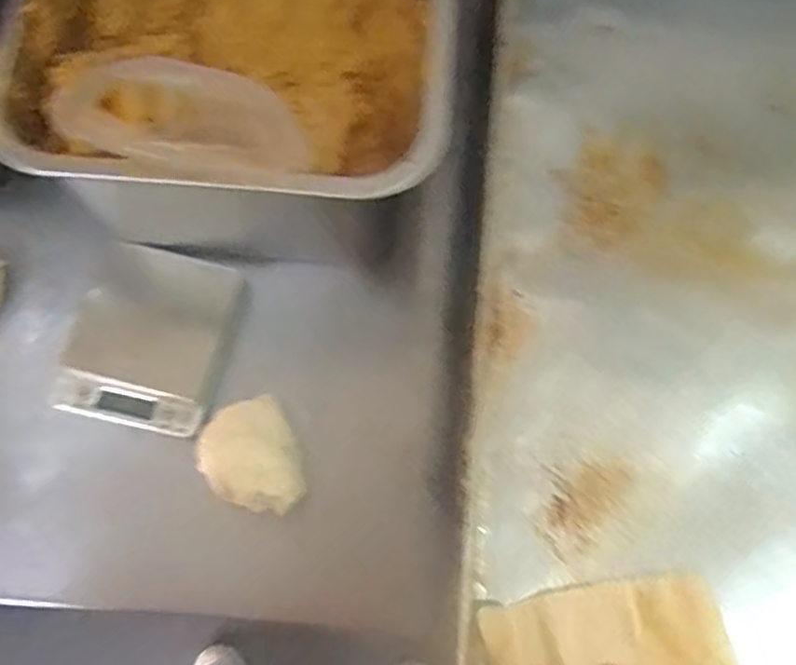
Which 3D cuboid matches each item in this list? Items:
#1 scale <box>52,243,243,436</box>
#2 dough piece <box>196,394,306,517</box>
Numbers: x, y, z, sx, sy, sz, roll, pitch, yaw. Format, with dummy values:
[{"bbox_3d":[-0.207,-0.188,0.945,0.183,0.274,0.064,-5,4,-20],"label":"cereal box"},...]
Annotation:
[{"bbox_3d":[-0.179,0.005,0.505,0.108,0.026,0.124,14,71,3],"label":"scale"},{"bbox_3d":[-0.096,0.081,0.456,0.061,0.025,0.076,-25,74,-10],"label":"dough piece"}]

